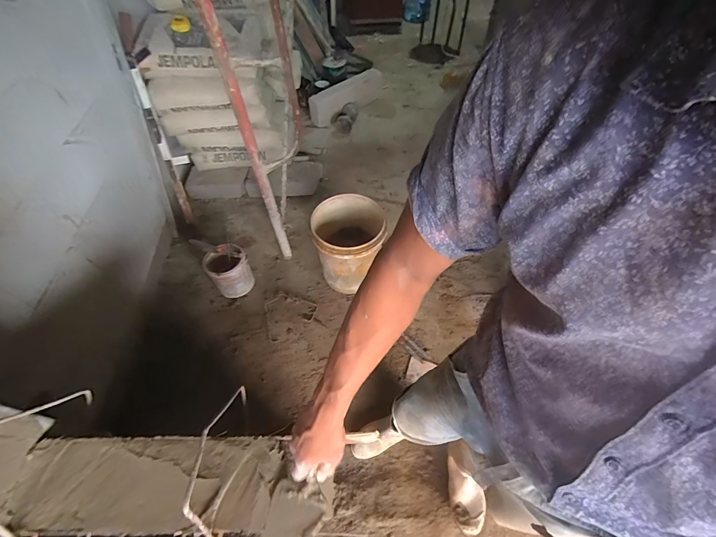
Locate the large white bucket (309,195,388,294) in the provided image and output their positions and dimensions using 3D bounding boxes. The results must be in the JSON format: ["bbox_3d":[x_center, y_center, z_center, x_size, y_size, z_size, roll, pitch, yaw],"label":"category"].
[{"bbox_3d":[-0.037,-0.126,1.523,0.301,0.307,0.357,0,55,1],"label":"large white bucket"}]

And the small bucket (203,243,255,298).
[{"bbox_3d":[-0.600,0.006,1.581,0.179,0.198,0.188,-1,55,1],"label":"small bucket"}]

